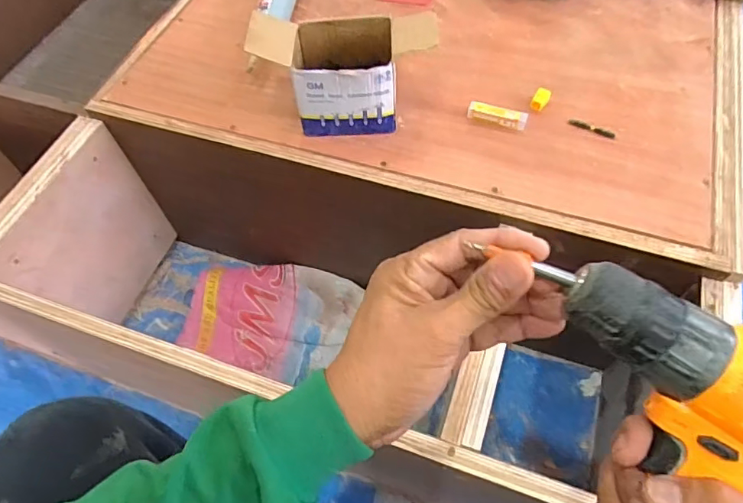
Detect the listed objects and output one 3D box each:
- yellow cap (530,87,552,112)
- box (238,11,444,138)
[{"bbox_3d":[0.225,-0.203,0.676,0.019,0.013,0.033,26,65,15],"label":"yellow cap"},{"bbox_3d":[-0.032,-0.223,0.645,0.210,0.122,0.111,-2,59,1],"label":"box"}]

